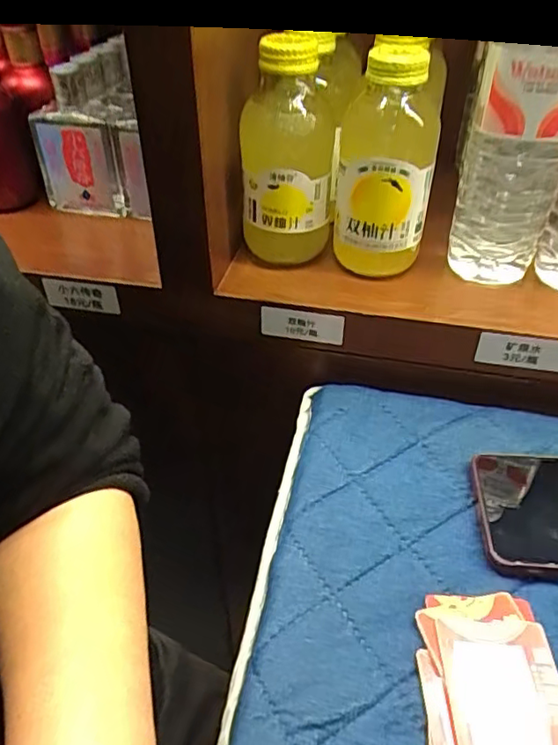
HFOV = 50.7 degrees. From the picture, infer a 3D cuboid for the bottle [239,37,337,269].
[{"bbox_3d":[0.006,-0.150,0.416,0.064,0.147,0.064,0,41,1],"label":"bottle"}]

